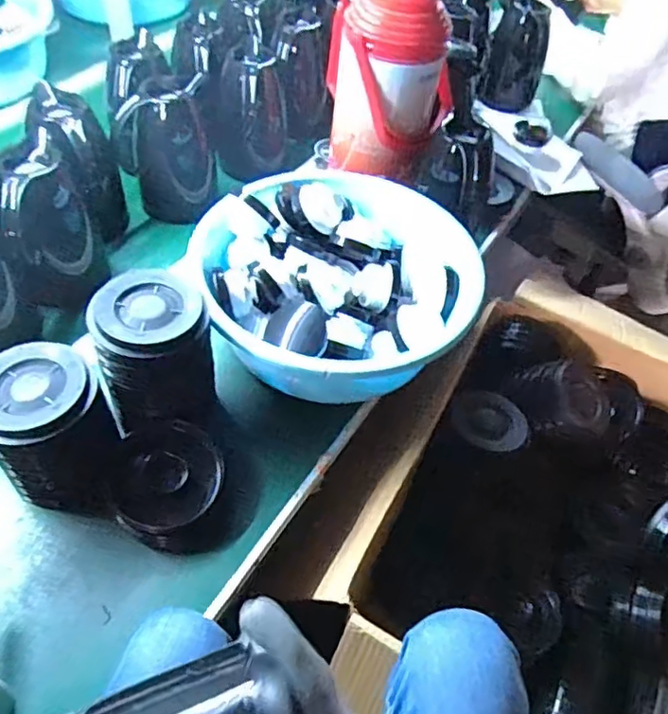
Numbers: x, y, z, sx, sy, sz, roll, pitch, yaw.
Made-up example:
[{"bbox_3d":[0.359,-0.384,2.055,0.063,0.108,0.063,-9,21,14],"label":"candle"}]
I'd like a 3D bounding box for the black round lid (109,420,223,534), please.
[{"bbox_3d":[-0.185,0.132,0.673,0.114,0.018,0.116,15,76,11],"label":"black round lid"}]

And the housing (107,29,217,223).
[{"bbox_3d":[-0.296,-0.386,1.017,0.148,0.187,0.253,-13,53,-16],"label":"housing"}]

